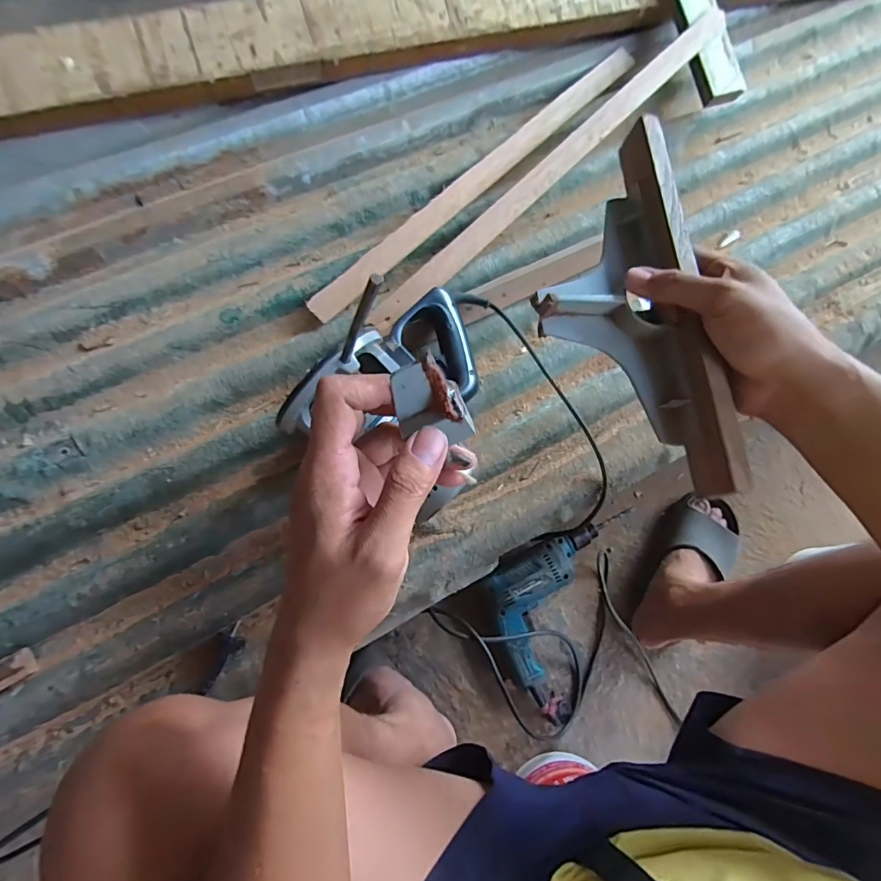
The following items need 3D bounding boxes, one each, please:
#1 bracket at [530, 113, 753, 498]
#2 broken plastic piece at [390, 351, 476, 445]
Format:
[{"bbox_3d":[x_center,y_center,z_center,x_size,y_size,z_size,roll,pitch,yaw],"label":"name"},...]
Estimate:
[{"bbox_3d":[0.134,-0.102,0.344,0.120,0.037,0.290,-7,77,-2],"label":"bracket"},{"bbox_3d":[-0.005,-0.019,0.236,0.035,0.050,0.023,-22,35,23],"label":"broken plastic piece"}]

